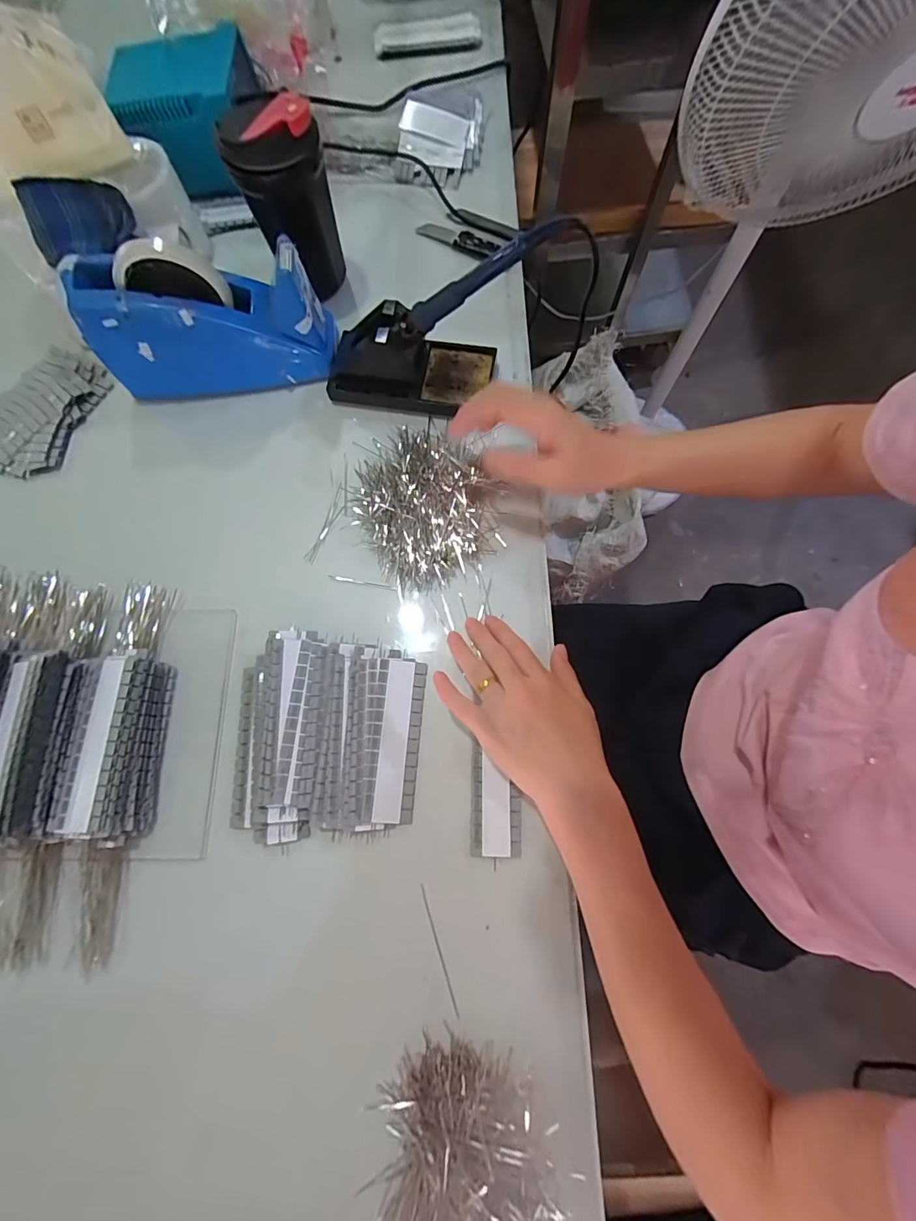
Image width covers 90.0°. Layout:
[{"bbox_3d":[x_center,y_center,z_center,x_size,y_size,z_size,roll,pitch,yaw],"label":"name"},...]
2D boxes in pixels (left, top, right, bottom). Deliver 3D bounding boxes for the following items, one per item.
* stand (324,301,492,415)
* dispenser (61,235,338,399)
[{"bbox_3d":[-0.046,-0.244,0.434,0.150,0.072,0.080,11,75,5],"label":"stand"},{"bbox_3d":[-0.231,-0.269,0.426,0.208,0.114,0.064,-6,74,0],"label":"dispenser"}]

